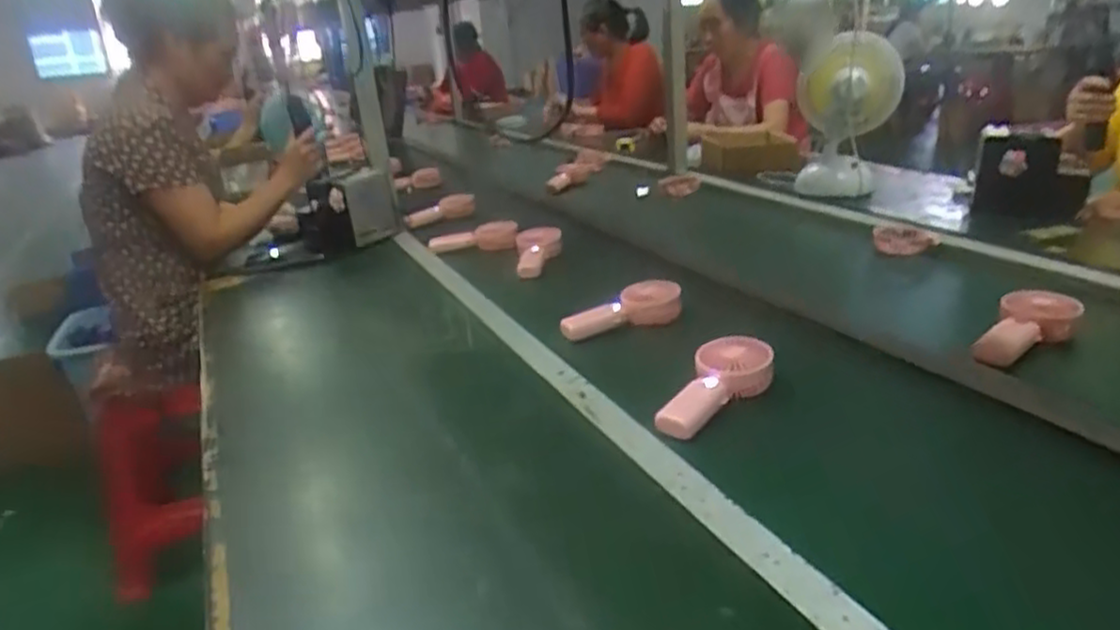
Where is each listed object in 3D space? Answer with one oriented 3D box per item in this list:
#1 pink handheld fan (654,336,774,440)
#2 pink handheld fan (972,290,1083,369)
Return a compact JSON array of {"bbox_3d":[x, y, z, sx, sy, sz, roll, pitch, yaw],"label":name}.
[{"bbox_3d":[0.170,0.084,0.832,0.166,0.067,0.069,-24,27,-36],"label":"pink handheld fan"},{"bbox_3d":[0.553,0.020,0.904,0.163,0.047,0.067,-28,28,-18],"label":"pink handheld fan"}]

